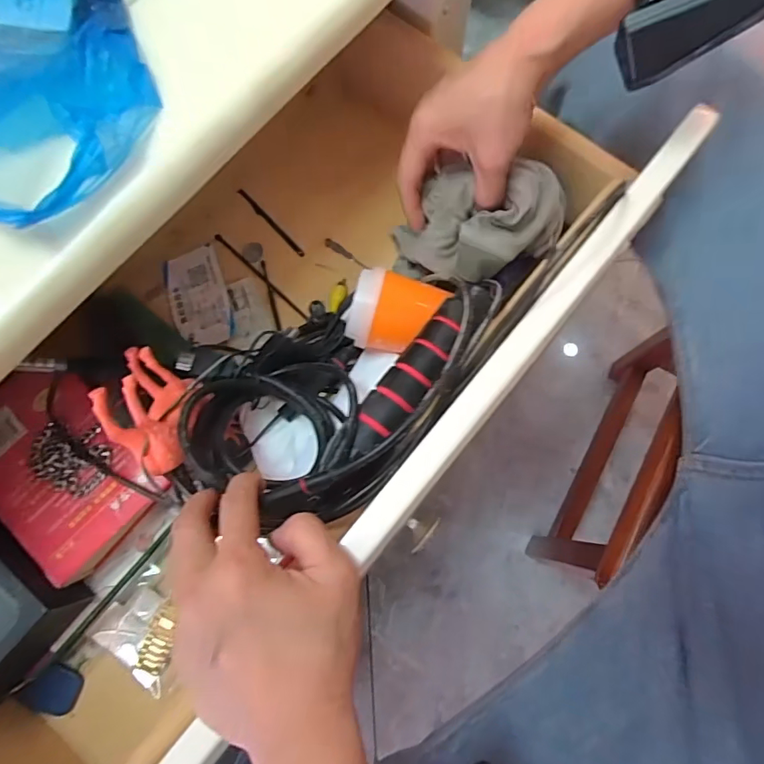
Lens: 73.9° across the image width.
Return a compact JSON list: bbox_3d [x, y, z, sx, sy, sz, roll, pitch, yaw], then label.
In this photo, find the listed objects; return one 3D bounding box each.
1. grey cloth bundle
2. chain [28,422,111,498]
[{"bbox_3d":[0.070,-0.114,0.372,0.117,0.065,0.077,10,76,3],"label":"grey cloth bundle"},{"bbox_3d":[-0.211,0.049,0.340,0.053,0.010,0.044,20,77,6],"label":"chain"}]

